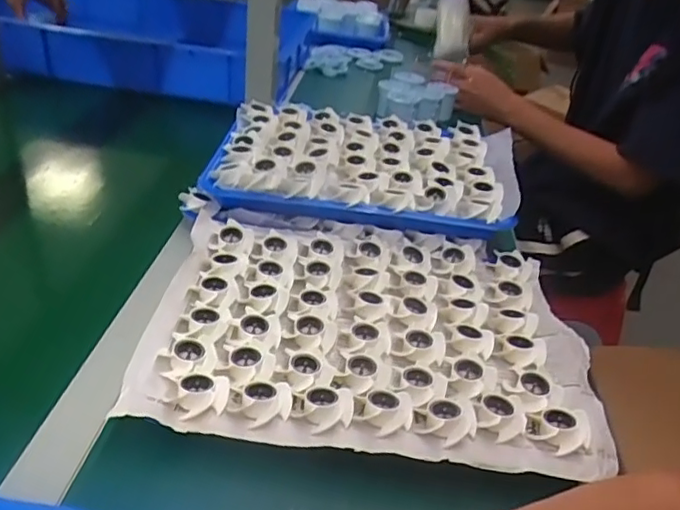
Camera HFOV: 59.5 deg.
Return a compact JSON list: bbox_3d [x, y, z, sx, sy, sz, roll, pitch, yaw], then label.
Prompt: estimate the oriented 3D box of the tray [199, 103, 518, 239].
[{"bbox_3d":[0.026,-0.109,0.708,0.336,0.043,0.239,7,35,-2],"label":"tray"}]

